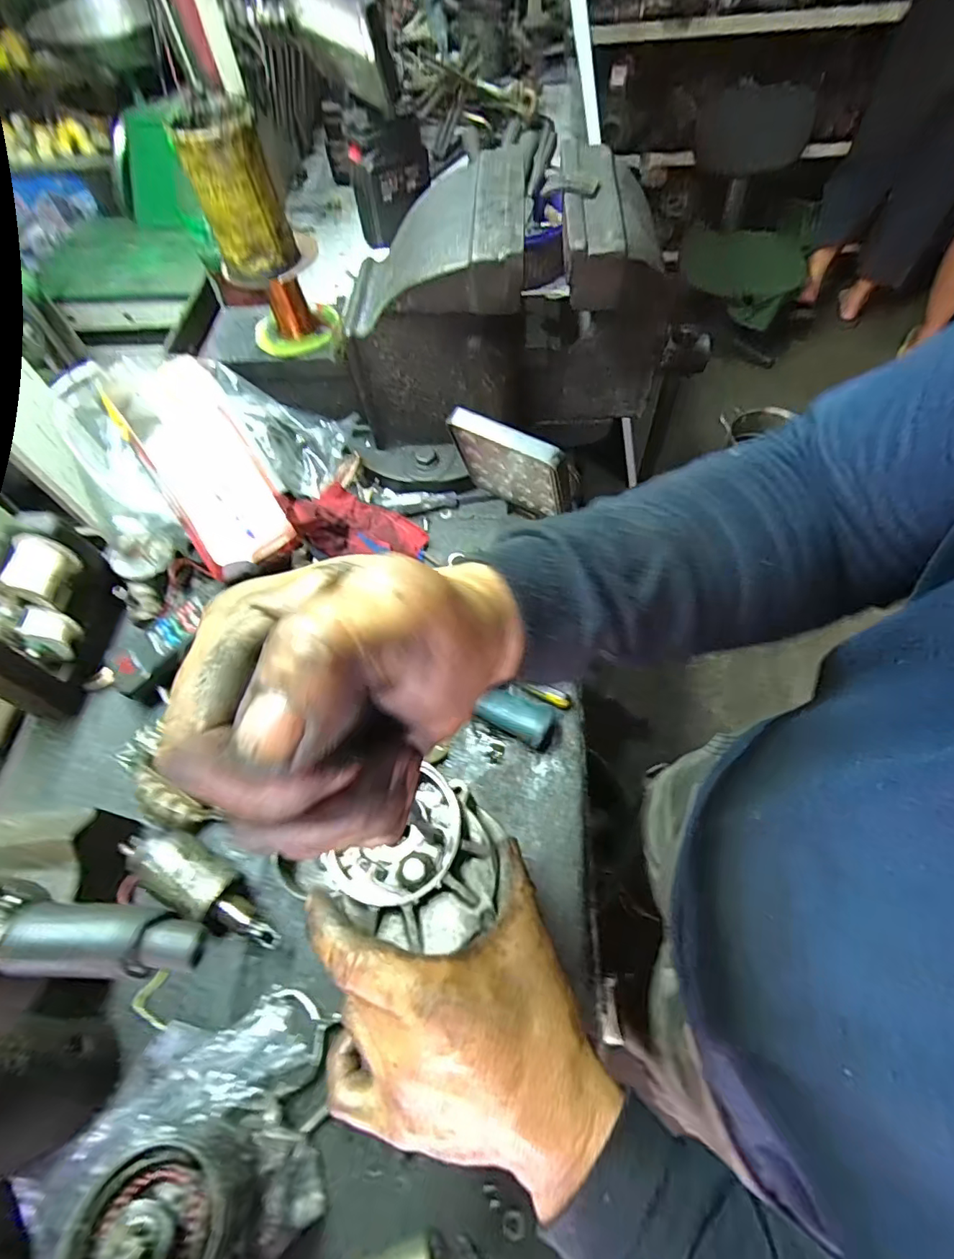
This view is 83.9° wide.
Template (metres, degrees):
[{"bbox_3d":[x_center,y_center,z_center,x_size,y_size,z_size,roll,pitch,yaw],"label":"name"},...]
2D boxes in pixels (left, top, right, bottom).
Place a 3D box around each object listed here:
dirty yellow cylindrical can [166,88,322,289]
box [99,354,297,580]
[{"bbox_3d":[-0.216,-0.408,0.499,0.086,0.118,0.079,-19,61,-7],"label":"dirty yellow cylindrical can"},{"bbox_3d":[-0.287,-0.175,0.554,0.109,0.050,0.238,-34,87,-14],"label":"box"}]

